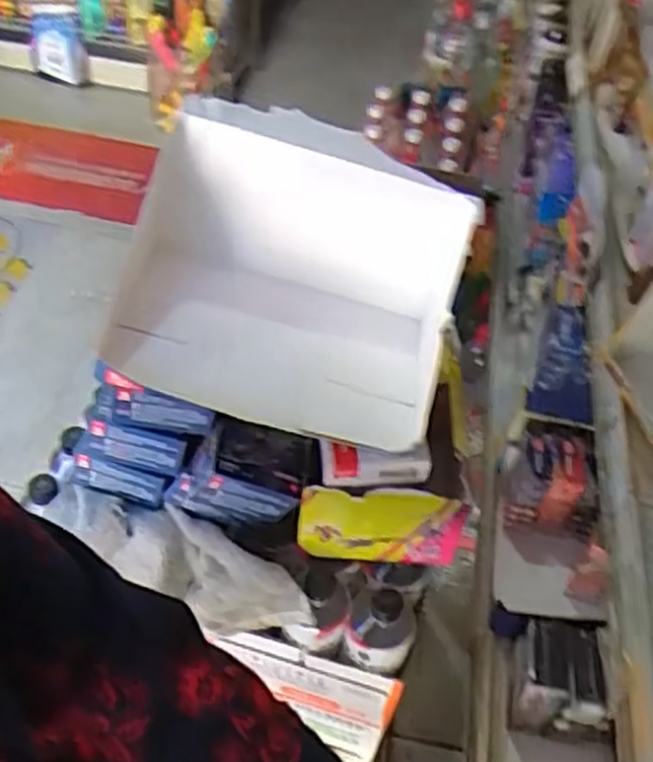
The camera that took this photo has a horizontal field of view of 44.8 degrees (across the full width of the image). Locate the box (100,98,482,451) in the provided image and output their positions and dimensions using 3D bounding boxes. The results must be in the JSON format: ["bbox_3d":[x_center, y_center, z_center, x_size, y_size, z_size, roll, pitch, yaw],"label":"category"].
[{"bbox_3d":[-0.033,-0.086,0.688,0.290,0.182,0.226,10,47,2],"label":"box"}]

